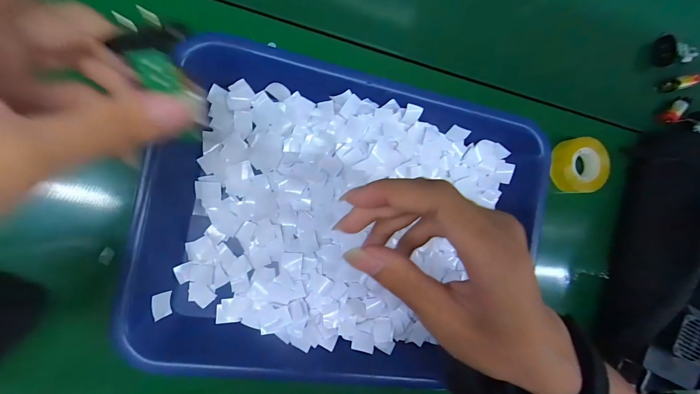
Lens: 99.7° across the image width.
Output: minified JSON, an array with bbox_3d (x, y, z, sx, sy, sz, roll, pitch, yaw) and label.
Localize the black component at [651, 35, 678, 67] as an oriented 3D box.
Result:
[{"bbox_3d":[0.351,-0.162,0.329,0.009,0.019,0.031,-18,96,-10],"label":"black component"}]

